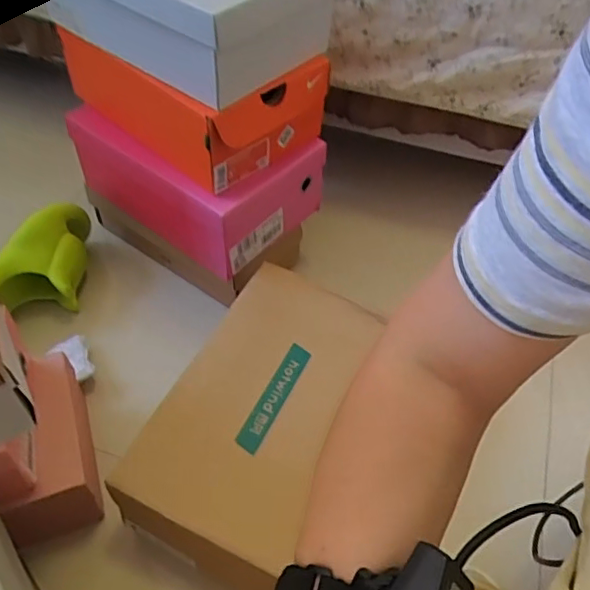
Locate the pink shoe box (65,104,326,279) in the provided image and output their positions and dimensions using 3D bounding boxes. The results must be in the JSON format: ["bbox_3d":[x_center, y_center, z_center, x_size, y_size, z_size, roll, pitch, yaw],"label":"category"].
[{"bbox_3d":[-0.132,-0.183,0.781,0.284,0.120,0.207,34,57,23],"label":"pink shoe box"}]

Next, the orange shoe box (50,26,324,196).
[{"bbox_3d":[-0.128,-0.265,0.706,0.271,0.111,0.211,38,59,25],"label":"orange shoe box"}]

